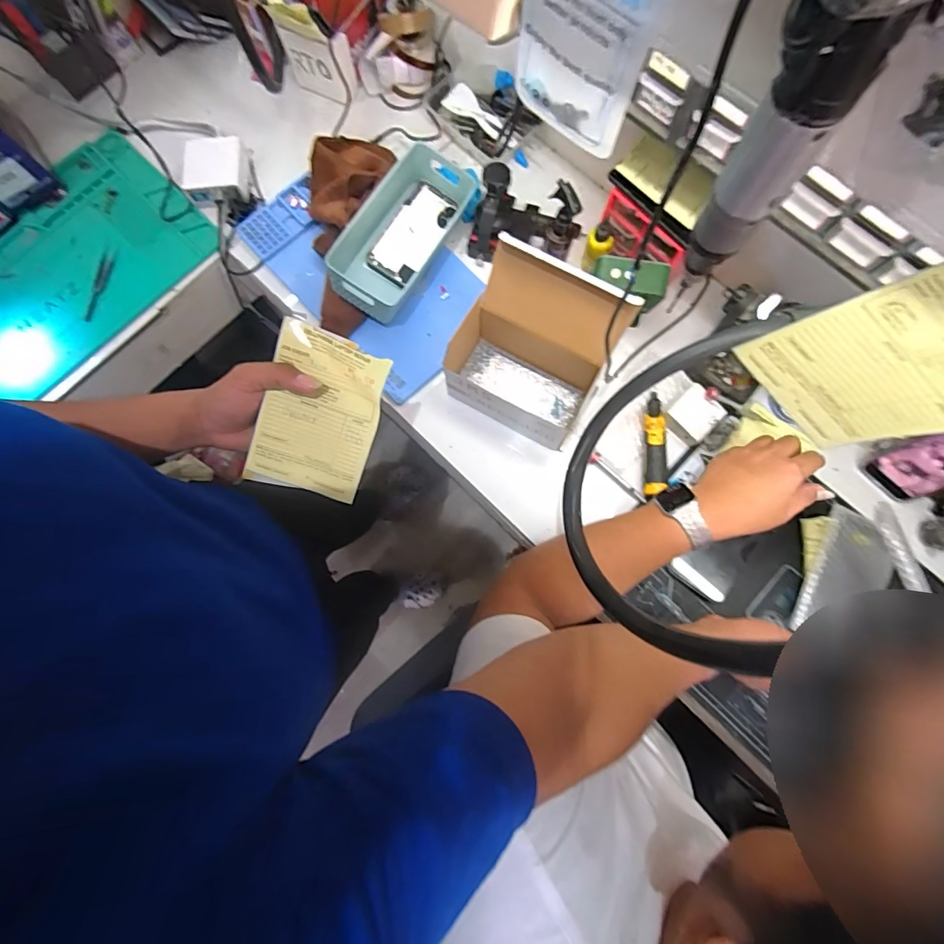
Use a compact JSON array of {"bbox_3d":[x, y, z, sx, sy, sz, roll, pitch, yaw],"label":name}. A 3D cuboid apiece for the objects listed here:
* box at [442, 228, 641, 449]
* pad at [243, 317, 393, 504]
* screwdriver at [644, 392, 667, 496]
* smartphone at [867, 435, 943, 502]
[{"bbox_3d":[0.065,-0.155,0.577,0.196,0.170,0.146,29,81,6],"label":"box"},{"bbox_3d":[-0.143,-0.051,0.430,0.101,0.025,0.150,18,100,-11],"label":"pad"},{"bbox_3d":[0.256,-0.038,0.628,0.033,0.028,0.141,4,80,2],"label":"screwdriver"},{"bbox_3d":[0.584,-0.013,0.559,0.008,0.148,0.073,-38,82,-28],"label":"smartphone"}]

